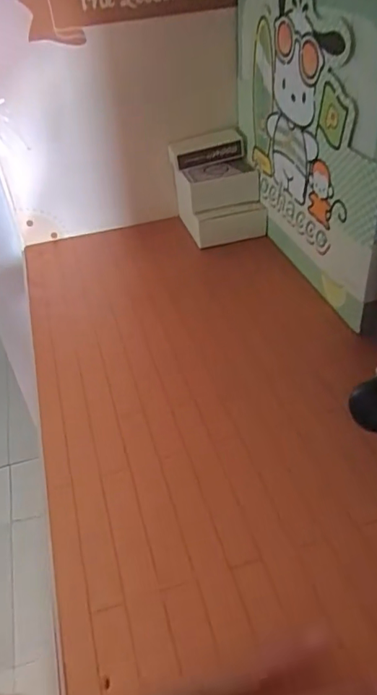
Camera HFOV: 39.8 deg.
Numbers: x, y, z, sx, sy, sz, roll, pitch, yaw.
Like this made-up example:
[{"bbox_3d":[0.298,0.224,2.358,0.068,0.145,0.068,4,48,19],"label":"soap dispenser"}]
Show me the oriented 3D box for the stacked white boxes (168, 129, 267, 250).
[{"bbox_3d":[0.034,-0.200,0.657,0.101,0.108,0.108,-10,39,-4],"label":"stacked white boxes"}]

